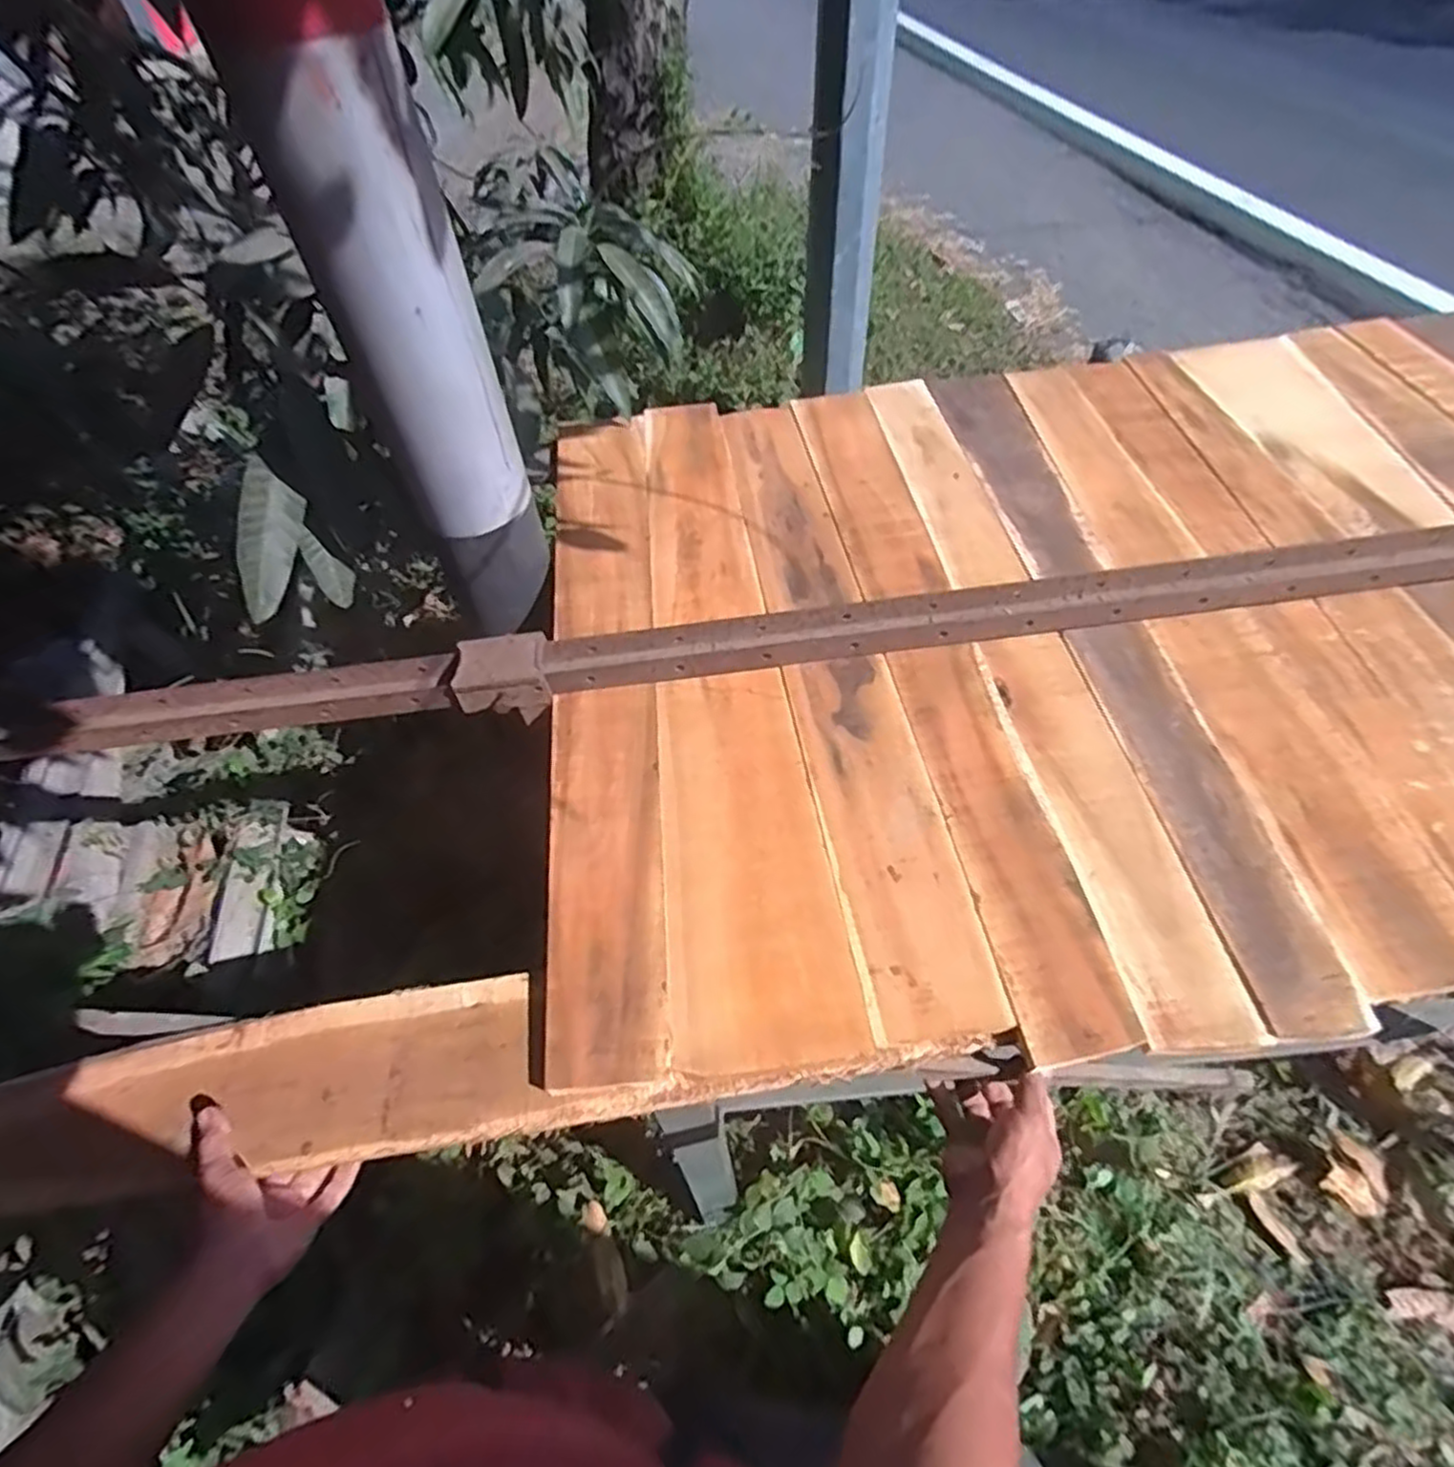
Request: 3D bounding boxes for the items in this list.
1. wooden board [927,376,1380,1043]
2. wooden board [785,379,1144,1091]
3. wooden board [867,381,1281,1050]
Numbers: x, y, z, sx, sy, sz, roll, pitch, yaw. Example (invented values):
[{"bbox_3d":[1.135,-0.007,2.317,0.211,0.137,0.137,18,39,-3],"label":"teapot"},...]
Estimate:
[{"bbox_3d":[0.429,-0.164,0.868,0.105,0.013,1.003,-6,54,1],"label":"wooden board"},{"bbox_3d":[0.234,-0.140,0.878,0.109,0.011,1.014,-9,54,-1],"label":"wooden board"},{"bbox_3d":[0.333,-0.151,0.871,0.101,0.017,1.002,-7,54,0],"label":"wooden board"}]

